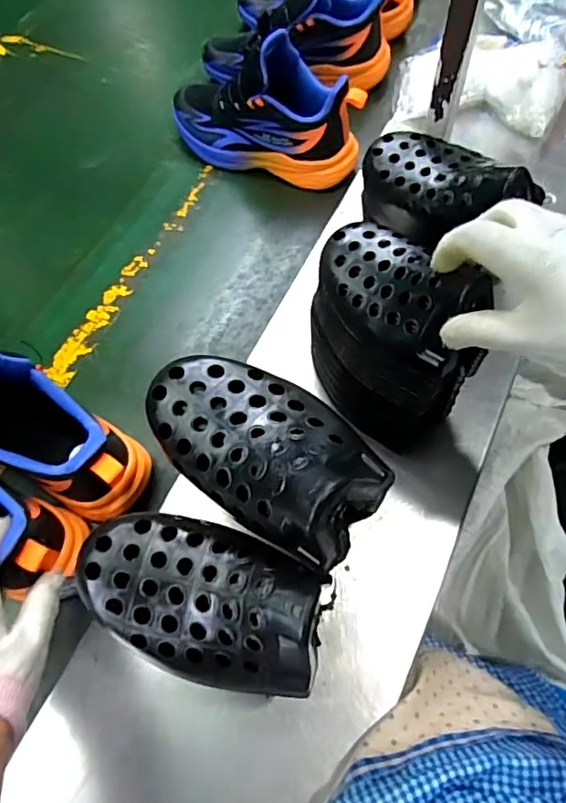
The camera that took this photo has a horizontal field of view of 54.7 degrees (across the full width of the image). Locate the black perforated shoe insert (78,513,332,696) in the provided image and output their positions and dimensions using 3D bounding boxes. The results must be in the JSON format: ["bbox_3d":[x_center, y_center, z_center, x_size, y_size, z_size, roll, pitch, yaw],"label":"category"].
[{"bbox_3d":[-0.049,0.108,0.301,0.139,0.050,0.080,11,65,7],"label":"black perforated shoe insert"}]

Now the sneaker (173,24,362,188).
[{"bbox_3d":[-0.022,-0.345,0.637,0.236,0.138,0.080,20,65,13],"label":"sneaker"}]

